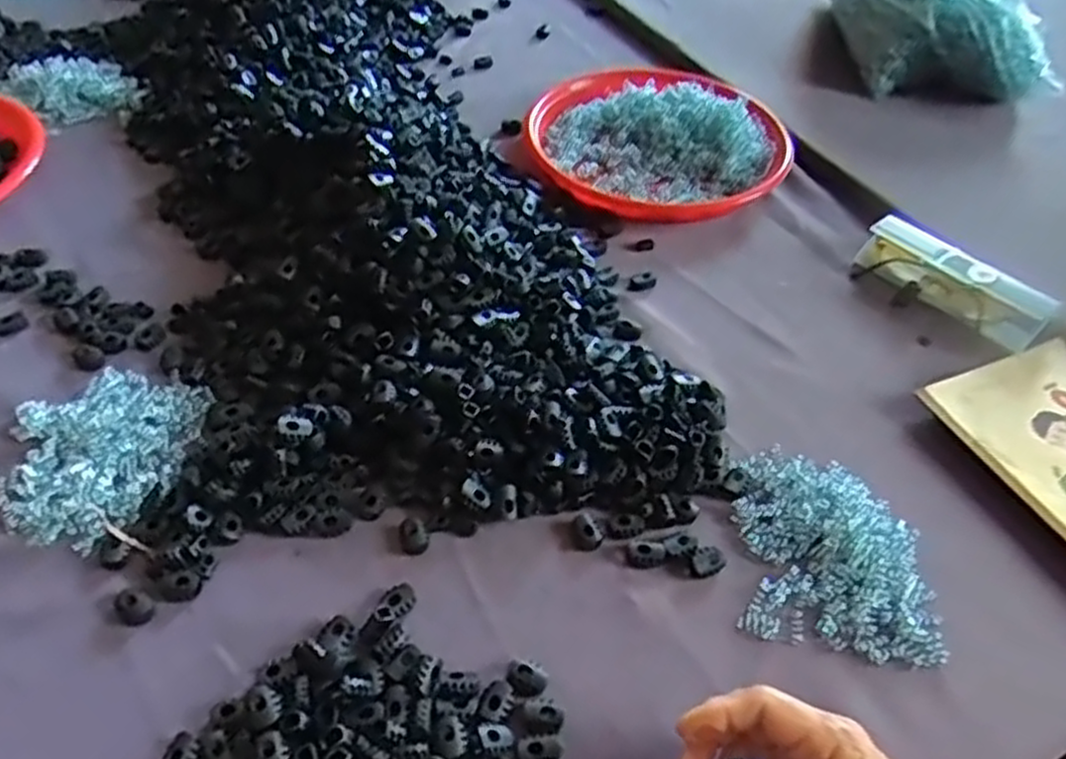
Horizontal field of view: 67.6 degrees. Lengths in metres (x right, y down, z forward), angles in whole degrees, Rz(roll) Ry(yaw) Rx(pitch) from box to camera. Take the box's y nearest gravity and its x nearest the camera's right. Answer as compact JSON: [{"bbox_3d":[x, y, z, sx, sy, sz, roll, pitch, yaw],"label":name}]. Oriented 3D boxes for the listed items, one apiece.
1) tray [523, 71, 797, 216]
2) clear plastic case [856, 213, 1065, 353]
[{"bbox_3d":[0.114,-0.233,0.768,0.235,0.046,0.229,36,54,28],"label":"tray"},{"bbox_3d":[0.329,-0.079,0.631,0.033,0.050,0.148,-23,52,-24],"label":"clear plastic case"}]

